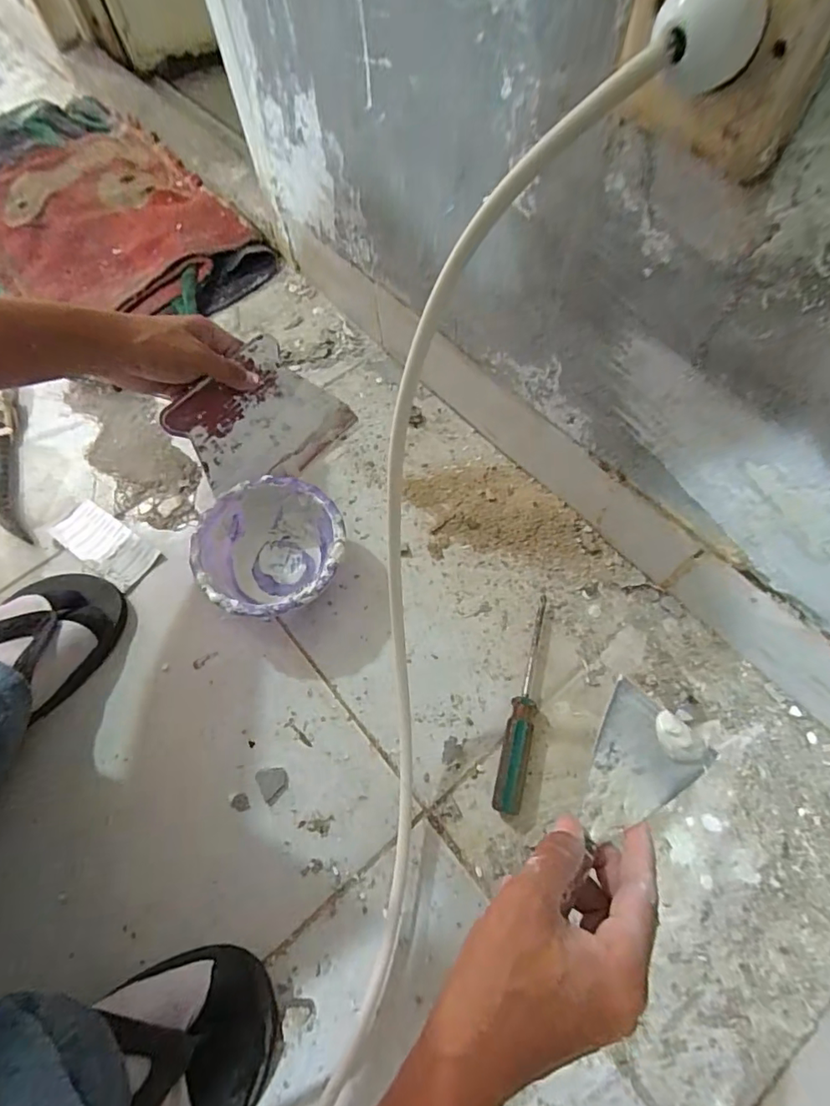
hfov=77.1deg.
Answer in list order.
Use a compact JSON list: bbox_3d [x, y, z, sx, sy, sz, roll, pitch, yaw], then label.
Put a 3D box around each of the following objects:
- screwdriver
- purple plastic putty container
[{"bbox_3d":[0.089,0.117,0.427,0.020,0.021,0.176,12,66,8],"label":"screwdriver"},{"bbox_3d":[-0.124,0.002,0.470,0.123,0.058,0.124,-1,65,2],"label":"purple plastic putty container"}]

